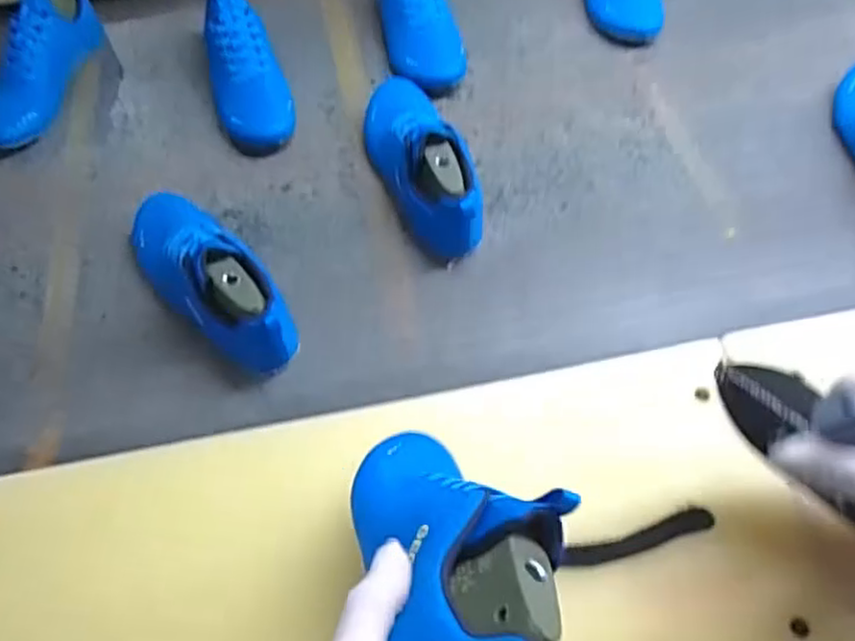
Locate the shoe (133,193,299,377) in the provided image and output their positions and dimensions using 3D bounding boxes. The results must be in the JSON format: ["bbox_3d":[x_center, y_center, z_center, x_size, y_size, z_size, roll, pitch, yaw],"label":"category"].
[{"bbox_3d":[-0.225,-0.053,0.686,0.080,0.095,0.263,-36,62,-17],"label":"shoe"}]

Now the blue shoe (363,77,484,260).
[{"bbox_3d":[-0.011,-0.187,0.759,0.082,0.094,0.266,-18,58,-7],"label":"blue shoe"}]

